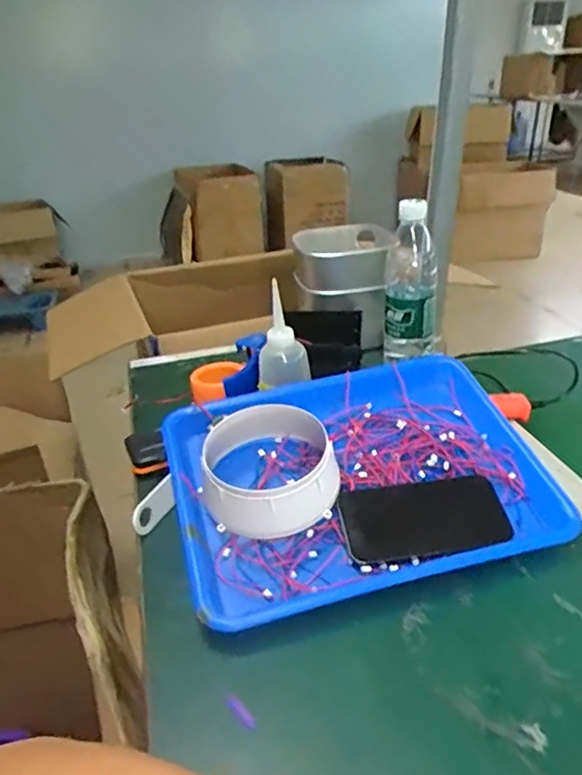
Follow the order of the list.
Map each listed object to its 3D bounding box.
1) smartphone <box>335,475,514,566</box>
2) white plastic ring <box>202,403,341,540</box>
[{"bbox_3d":[0.115,0.114,0.519,0.137,0.015,0.079,-13,41,-2],"label":"smartphone"},{"bbox_3d":[-0.019,0.071,0.546,0.118,0.063,0.126,-2,29,1],"label":"white plastic ring"}]

